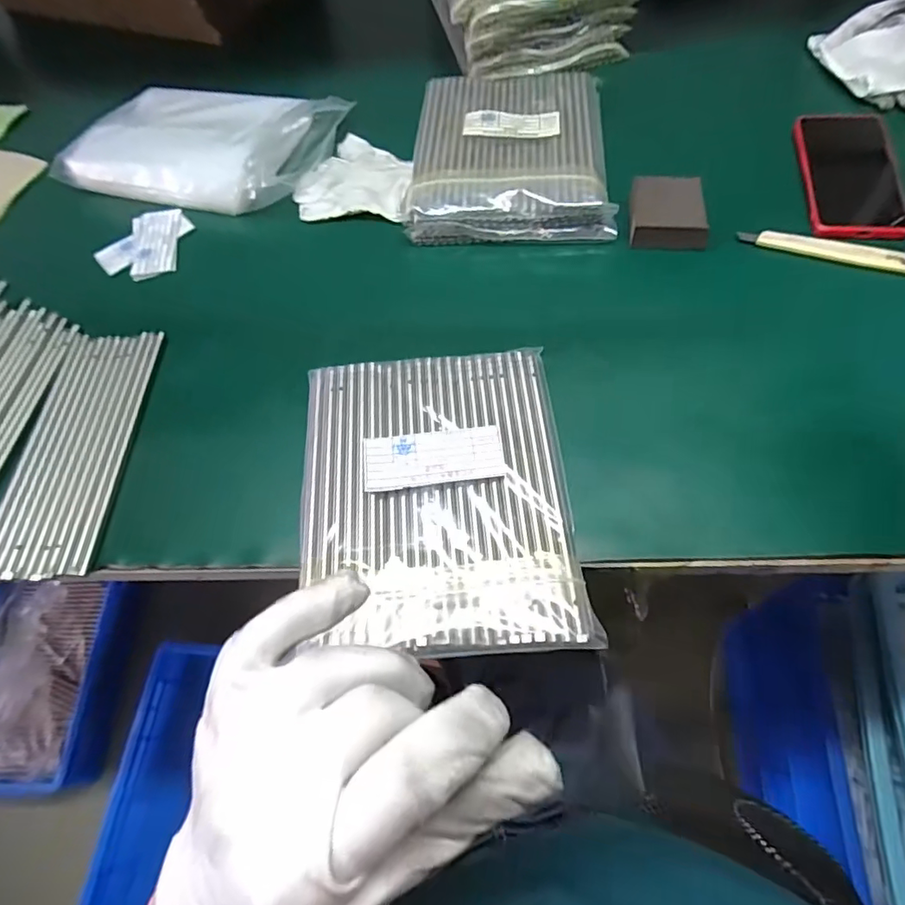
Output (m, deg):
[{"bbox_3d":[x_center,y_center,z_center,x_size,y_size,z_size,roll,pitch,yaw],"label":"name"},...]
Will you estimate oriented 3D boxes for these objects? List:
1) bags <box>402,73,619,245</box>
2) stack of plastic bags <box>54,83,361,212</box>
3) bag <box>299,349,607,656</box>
[{"bbox_3d":[0.059,-0.309,0.558,0.196,0.046,0.228,2,63,7],"label":"bags"},{"bbox_3d":[-0.273,-0.354,0.613,0.288,0.046,0.188,7,64,9],"label":"stack of plastic bags"},{"bbox_3d":[-0.013,0.024,0.383,0.183,0.014,0.223,-5,59,-1],"label":"bag"}]

